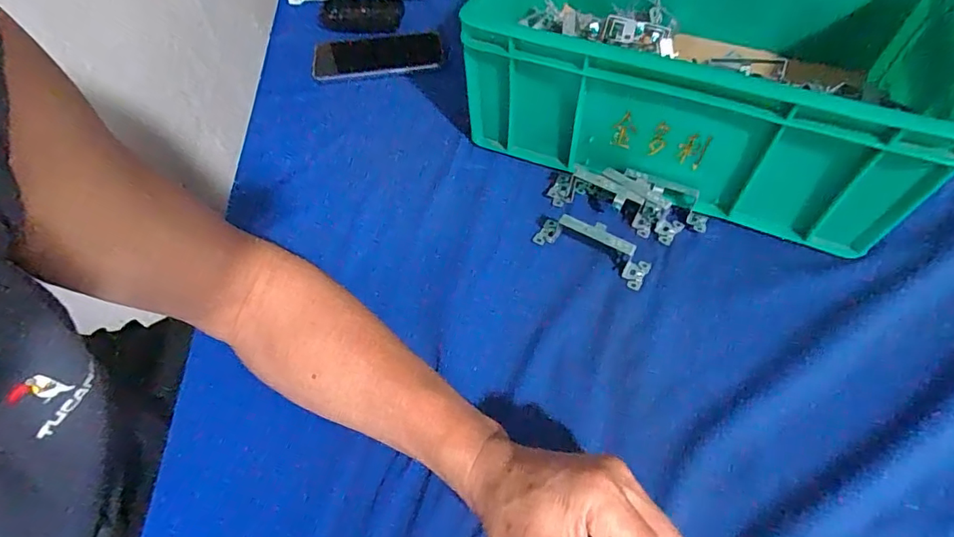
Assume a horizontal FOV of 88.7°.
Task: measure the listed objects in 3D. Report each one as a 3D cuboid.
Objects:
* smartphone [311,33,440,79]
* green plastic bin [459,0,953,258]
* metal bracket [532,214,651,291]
[{"bbox_3d":[-0.126,-0.274,0.624,0.159,0.012,0.086,-3,53,2],"label":"smartphone"},{"bbox_3d":[0.244,-0.230,0.510,0.409,0.154,0.341,20,59,15],"label":"green plastic bin"},{"bbox_3d":[0.105,-0.023,0.444,0.105,0.031,0.026,26,61,18],"label":"metal bracket"}]

